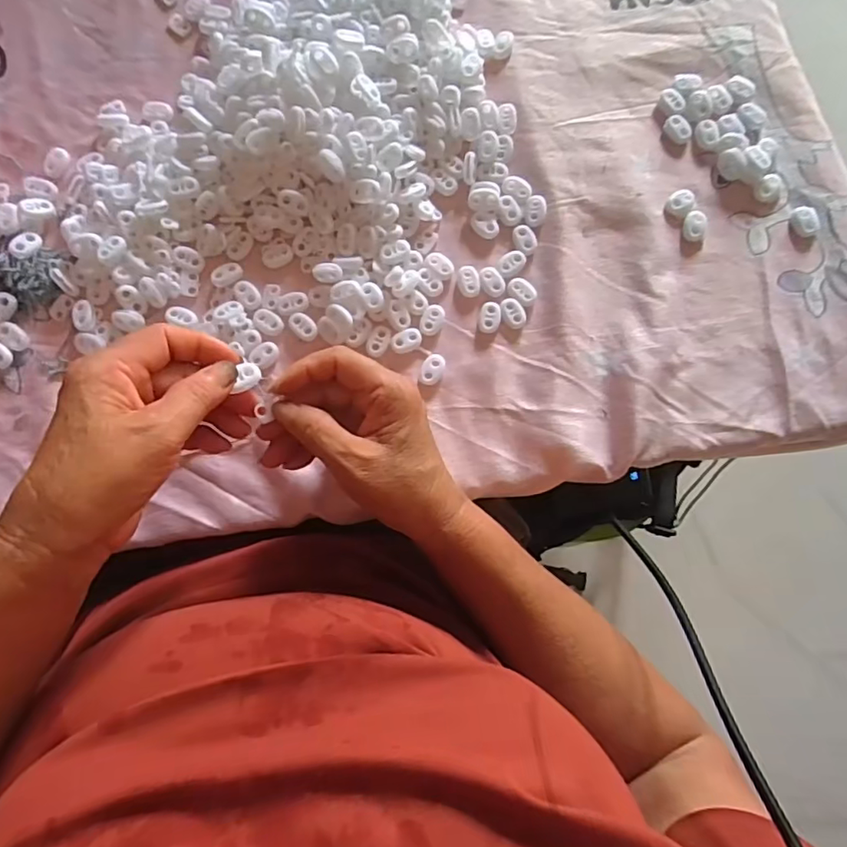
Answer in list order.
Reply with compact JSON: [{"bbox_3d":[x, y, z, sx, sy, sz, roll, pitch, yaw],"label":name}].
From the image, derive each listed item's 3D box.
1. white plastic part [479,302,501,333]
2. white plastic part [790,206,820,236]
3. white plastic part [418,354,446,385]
[{"bbox_3d":[0.047,-0.075,0.383,0.015,0.005,0.022,4,82,0],"label":"white plastic part"},{"bbox_3d":[0.277,-0.147,0.395,0.017,0.006,0.022,-23,83,-4],"label":"white plastic part"},{"bbox_3d":[0.006,-0.037,0.379,0.015,0.005,0.023,24,83,3],"label":"white plastic part"}]

